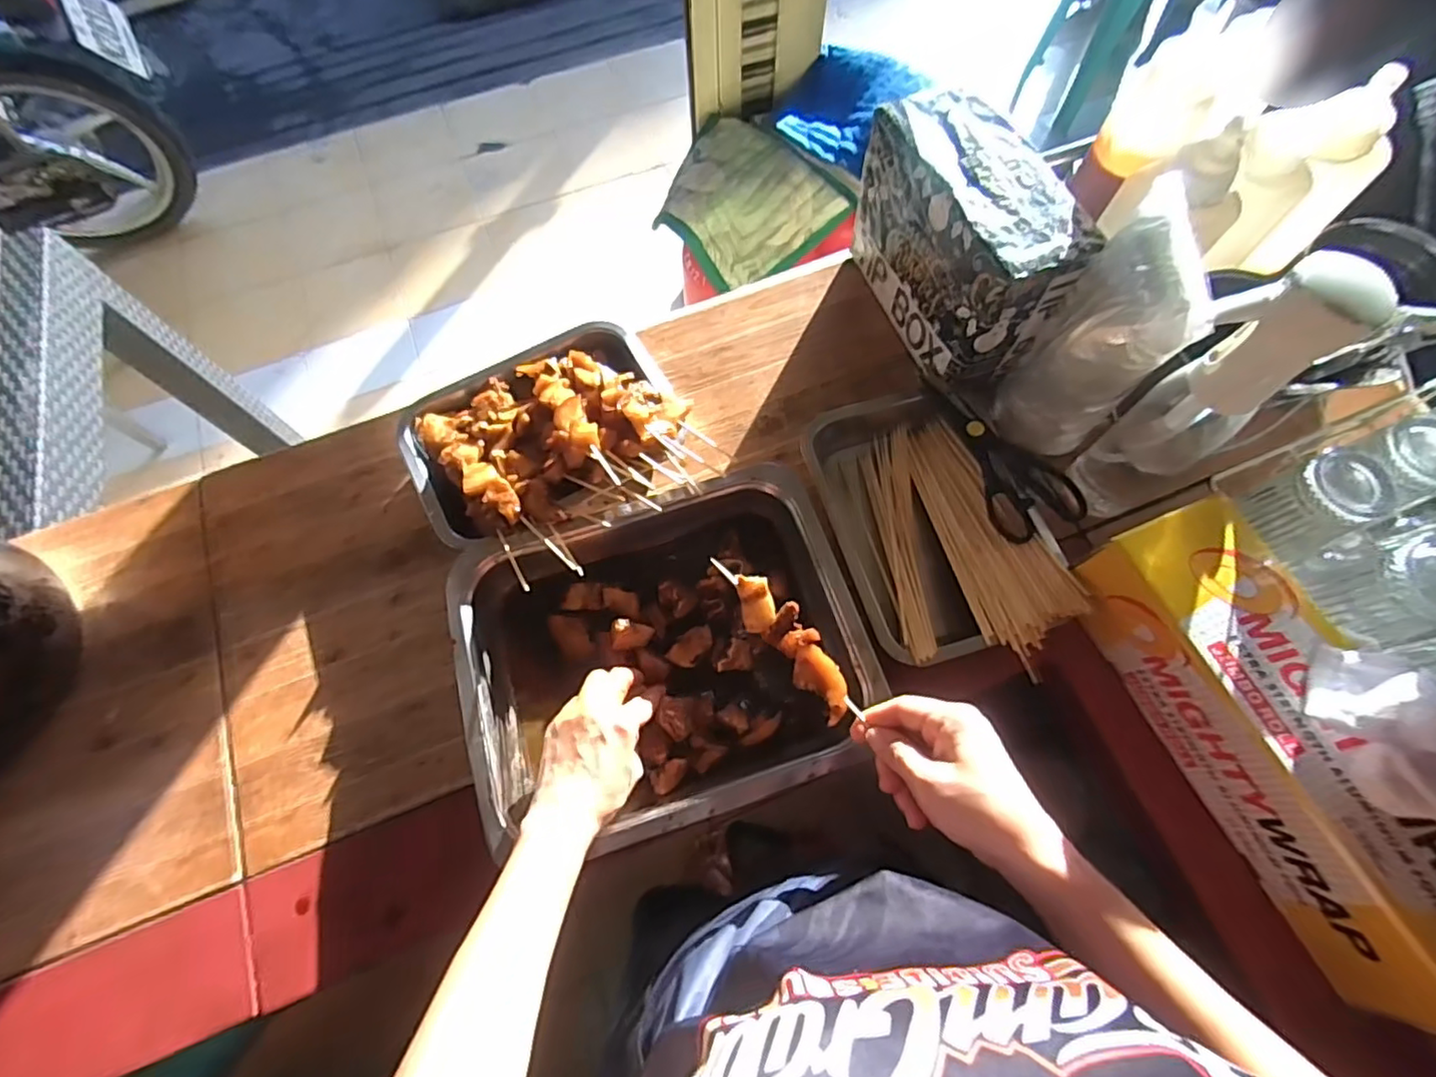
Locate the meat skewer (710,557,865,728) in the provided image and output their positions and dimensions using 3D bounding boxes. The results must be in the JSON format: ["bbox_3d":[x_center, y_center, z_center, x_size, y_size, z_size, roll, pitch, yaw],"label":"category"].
[{"bbox_3d":[0.048,0.068,0.462,0.033,0.021,0.145,-35,67,-12],"label":"meat skewer"}]

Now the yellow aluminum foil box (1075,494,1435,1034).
[{"bbox_3d":[0.427,0.146,0.469,0.106,0.103,0.356,-22,70,-7],"label":"yellow aluminum foil box"}]

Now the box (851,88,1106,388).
[{"bbox_3d":[0.241,-0.292,0.627,0.119,0.162,0.248,-22,70,-7],"label":"box"}]

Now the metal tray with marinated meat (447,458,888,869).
[{"bbox_3d":[-0.043,0.099,0.544,0.331,0.061,0.273,-18,69,-6],"label":"metal tray with marinated meat"}]

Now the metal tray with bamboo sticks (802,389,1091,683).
[{"bbox_3d":[0.199,-0.017,0.598,0.189,0.069,0.289,-17,69,-6],"label":"metal tray with bamboo sticks"}]

